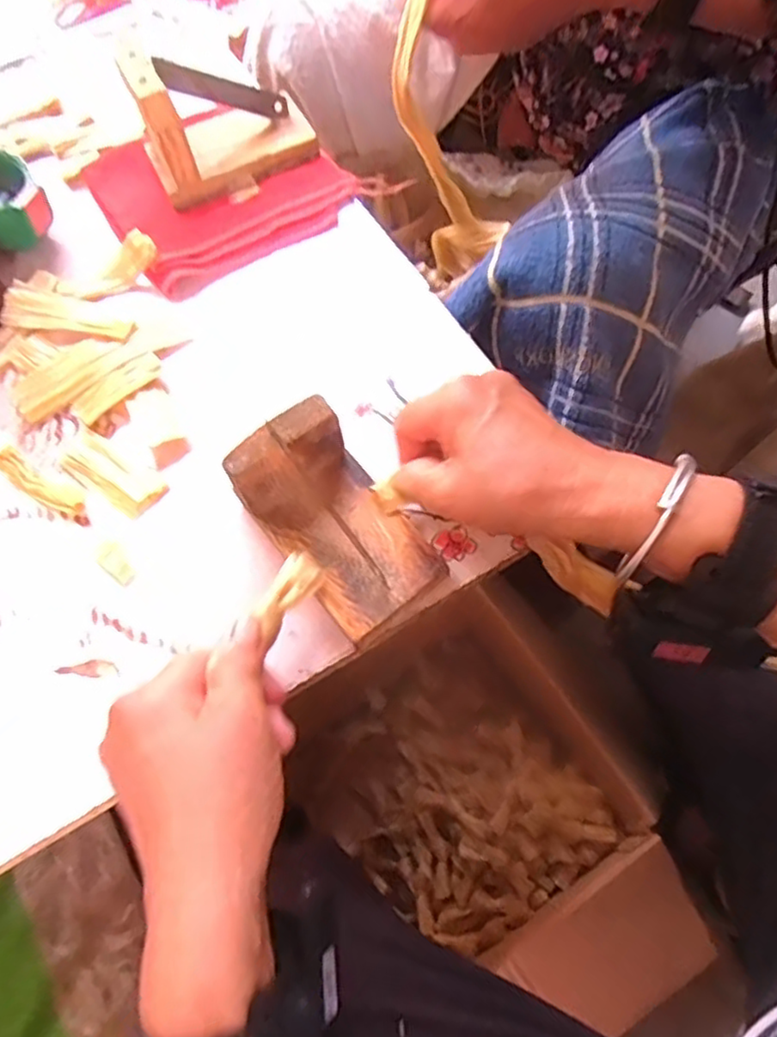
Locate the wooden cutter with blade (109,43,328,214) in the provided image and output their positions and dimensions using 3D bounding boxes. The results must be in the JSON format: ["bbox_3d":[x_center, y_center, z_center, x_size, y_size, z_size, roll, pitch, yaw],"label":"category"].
[{"bbox_3d":[-0.107,-0.266,0.448,0.111,0.078,0.049,-33,66,-9],"label":"wooden cutter with blade"}]

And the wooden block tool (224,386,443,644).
[{"bbox_3d":[-0.025,0.001,0.341,0.061,0.055,0.106,-38,67,-12],"label":"wooden block tool"}]

